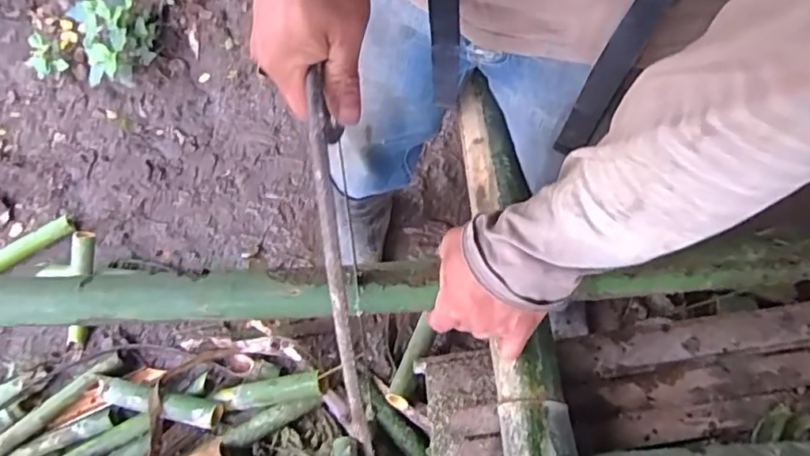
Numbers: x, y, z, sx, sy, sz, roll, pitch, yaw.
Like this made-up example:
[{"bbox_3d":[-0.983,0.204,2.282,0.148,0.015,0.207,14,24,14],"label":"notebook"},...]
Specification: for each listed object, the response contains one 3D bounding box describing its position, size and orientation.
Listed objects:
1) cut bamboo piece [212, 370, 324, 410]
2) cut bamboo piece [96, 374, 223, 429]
[{"bbox_3d":[-0.243,0.294,1.042,0.204,0.037,0.042,-14,65,14],"label":"cut bamboo piece"},{"bbox_3d":[-0.458,0.317,1.059,0.246,0.042,0.048,11,67,7],"label":"cut bamboo piece"}]

